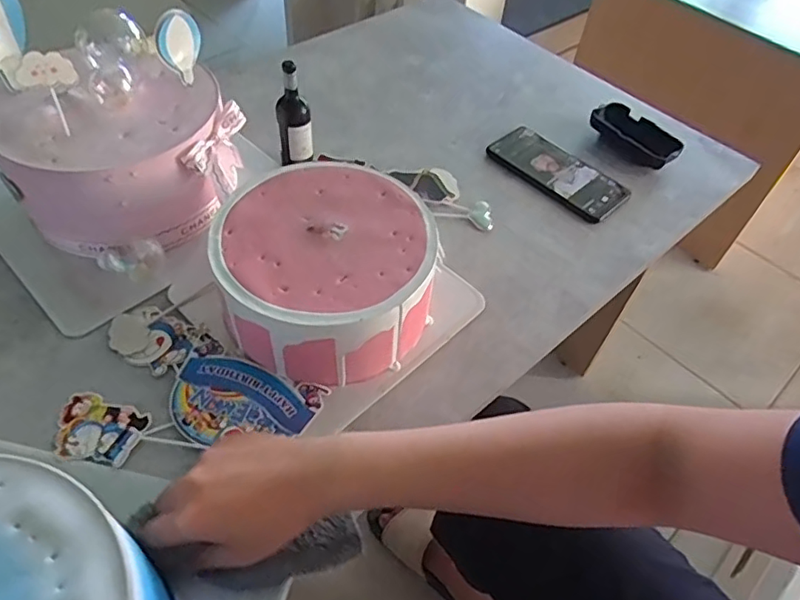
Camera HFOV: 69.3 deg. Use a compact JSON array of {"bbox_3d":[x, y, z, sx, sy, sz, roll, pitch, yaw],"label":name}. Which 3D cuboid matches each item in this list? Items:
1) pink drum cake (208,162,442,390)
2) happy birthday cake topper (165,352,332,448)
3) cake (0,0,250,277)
[{"bbox_3d":[-0.057,-0.026,0.479,0.163,0.086,0.168,2,52,-2],"label":"pink drum cake"},{"bbox_3d":[-0.123,0.080,0.447,0.112,0.005,0.072,18,56,7],"label":"happy birthday cake topper"},{"bbox_3d":[-0.253,-0.156,0.513,0.189,0.189,0.184,-34,61,-27],"label":"cake"}]

